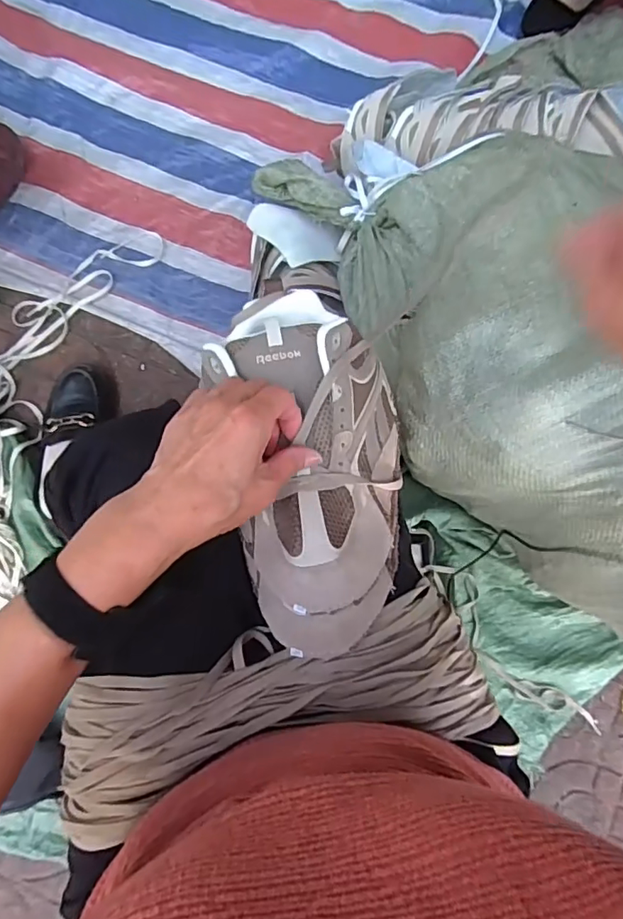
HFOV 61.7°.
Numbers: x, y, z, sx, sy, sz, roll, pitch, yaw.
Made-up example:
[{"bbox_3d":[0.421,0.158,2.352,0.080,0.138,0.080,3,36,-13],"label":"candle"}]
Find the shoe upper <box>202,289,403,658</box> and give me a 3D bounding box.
[{"bbox_3d":[0.002,-0.001,0.402,0.138,0.065,0.277,-5,80,-2],"label":"shoe upper"}]

